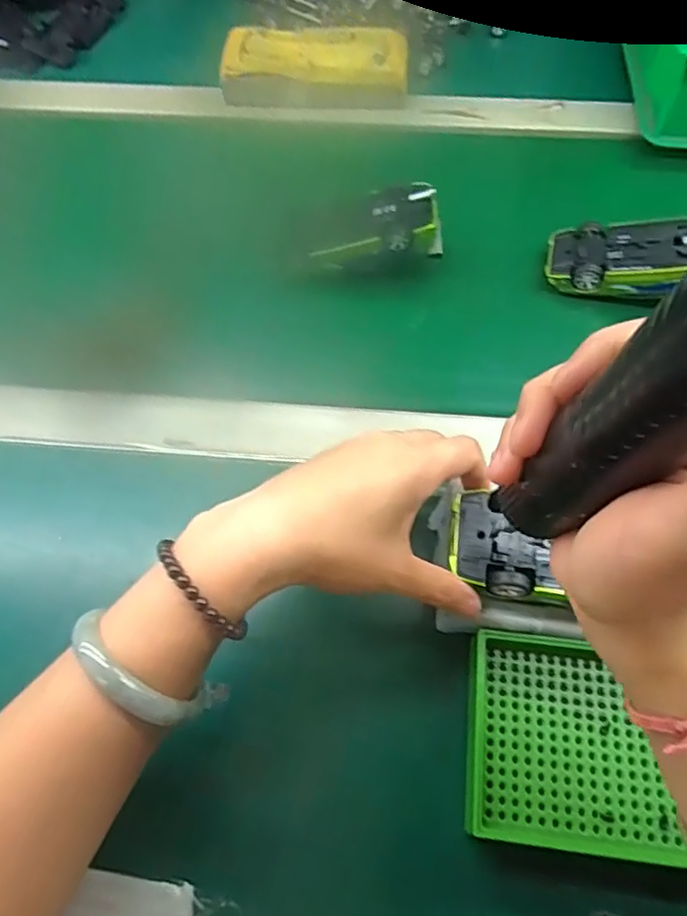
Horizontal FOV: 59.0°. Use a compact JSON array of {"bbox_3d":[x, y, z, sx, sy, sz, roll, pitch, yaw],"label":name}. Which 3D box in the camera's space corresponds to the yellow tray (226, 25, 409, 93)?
[{"bbox_3d":[-0.023,-0.371,0.561,0.163,0.027,0.076,5,61,3],"label":"yellow tray"}]

